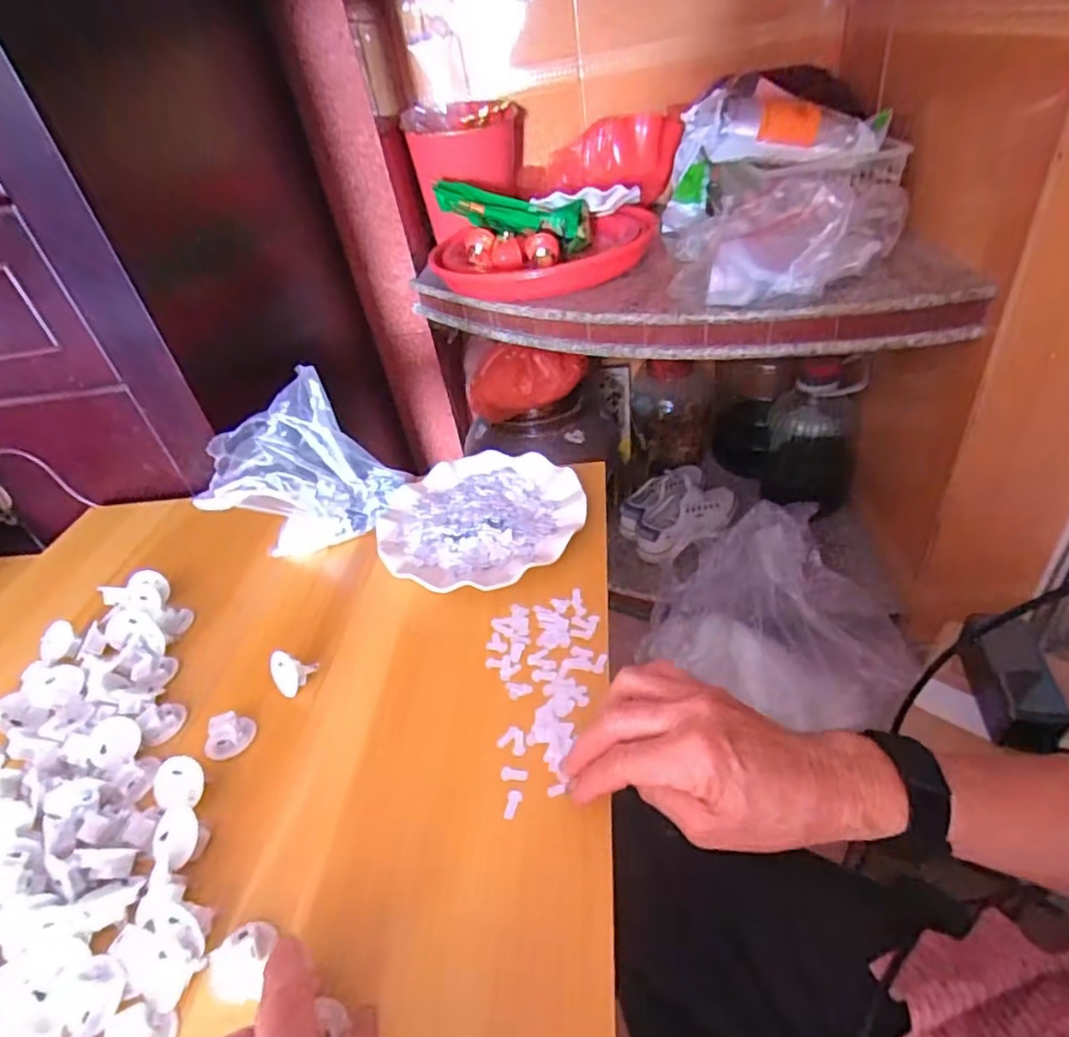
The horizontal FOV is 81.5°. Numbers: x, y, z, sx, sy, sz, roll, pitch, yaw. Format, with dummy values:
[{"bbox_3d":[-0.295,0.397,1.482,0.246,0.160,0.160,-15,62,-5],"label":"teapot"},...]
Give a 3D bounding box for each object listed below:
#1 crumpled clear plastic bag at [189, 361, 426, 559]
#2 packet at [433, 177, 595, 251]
[{"bbox_3d":[-0.220,-0.050,0.581,0.149,0.119,0.118,9,40,17],"label":"crumpled clear plastic bag"},{"bbox_3d":[-0.037,-0.491,0.996,0.285,0.076,0.065,24,47,32],"label":"packet"}]

